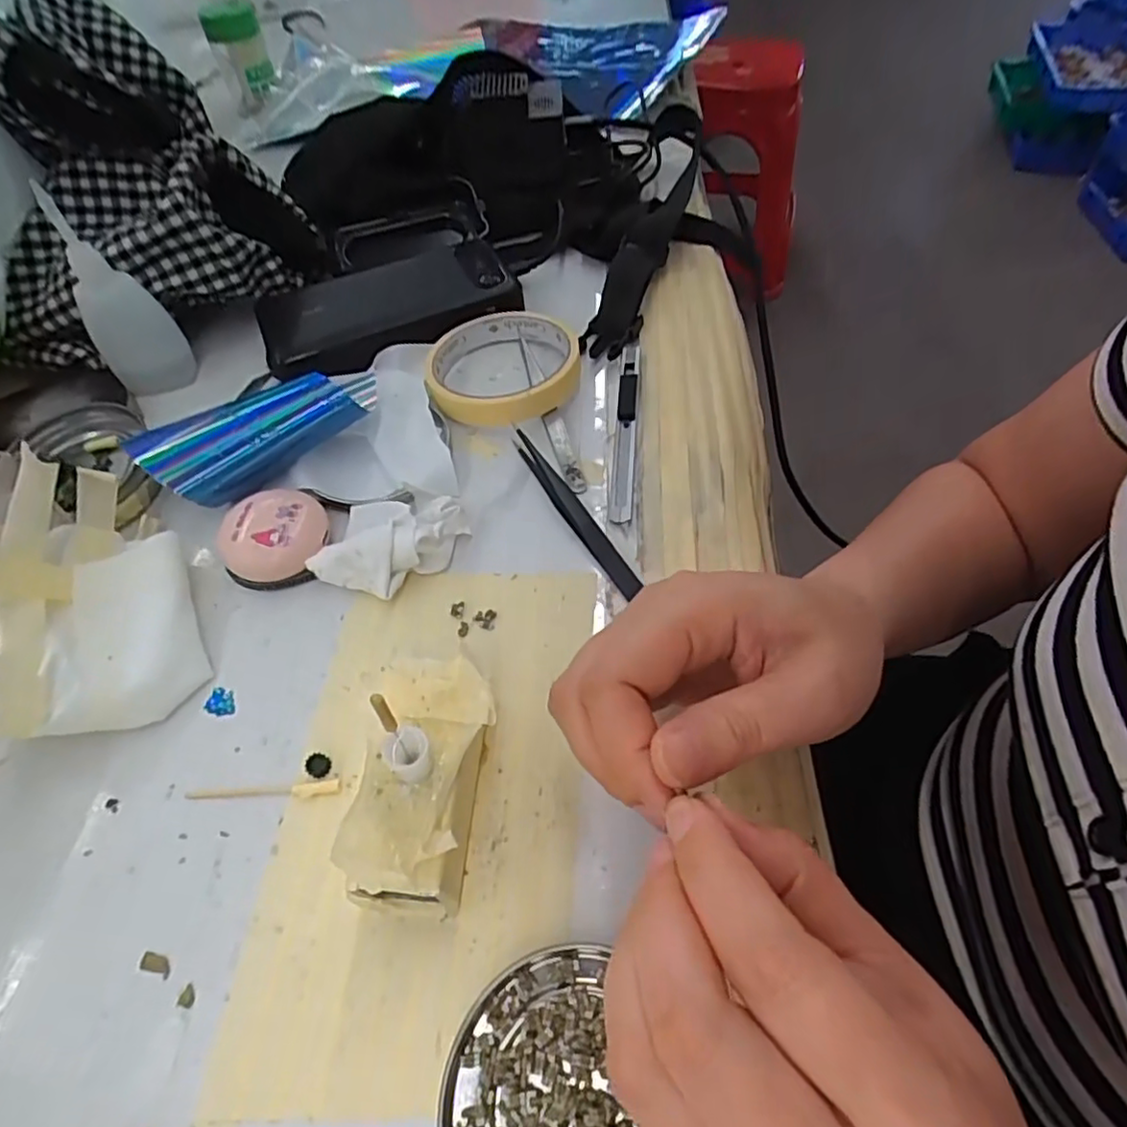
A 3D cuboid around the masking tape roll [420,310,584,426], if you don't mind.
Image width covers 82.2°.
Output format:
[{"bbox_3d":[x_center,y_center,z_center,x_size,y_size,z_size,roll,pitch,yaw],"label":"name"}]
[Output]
[{"bbox_3d":[-0.034,-0.116,0.372,0.085,0.020,0.087,-1,55,3],"label":"masking tape roll"}]

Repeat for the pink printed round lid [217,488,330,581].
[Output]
[{"bbox_3d":[-0.135,-0.013,0.306,0.045,0.023,0.044,-10,55,-4],"label":"pink printed round lid"}]

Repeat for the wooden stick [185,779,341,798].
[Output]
[{"bbox_3d":[-0.115,0.087,0.246,0.059,0.004,0.006,-4,55,0],"label":"wooden stick"}]

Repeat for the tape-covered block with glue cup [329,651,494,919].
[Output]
[{"bbox_3d":[-0.047,0.075,0.225,0.044,0.047,0.083,2,55,5],"label":"tape-covered block with glue cup"}]

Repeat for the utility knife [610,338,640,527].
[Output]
[{"bbox_3d":[0.034,-0.077,0.349,0.011,0.006,0.134,3,55,5],"label":"utility knife"}]

